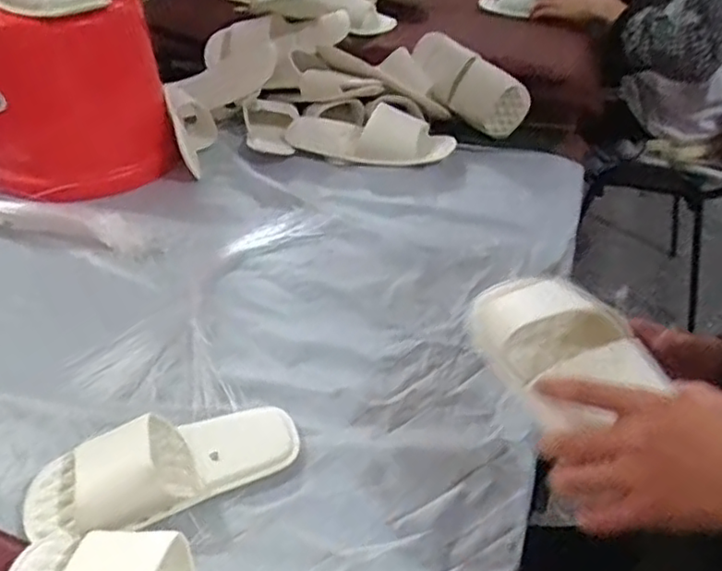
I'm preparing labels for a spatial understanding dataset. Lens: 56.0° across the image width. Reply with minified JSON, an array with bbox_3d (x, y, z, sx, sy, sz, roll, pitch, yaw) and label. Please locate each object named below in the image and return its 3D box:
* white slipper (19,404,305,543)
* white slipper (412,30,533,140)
[{"bbox_3d":[-0.173,0.147,0.593,0.230,0.043,0.091,-16,39,-21],"label":"white slipper"},{"bbox_3d":[0.173,-0.322,1.090,0.201,0.109,0.053,37,40,-5],"label":"white slipper"}]

